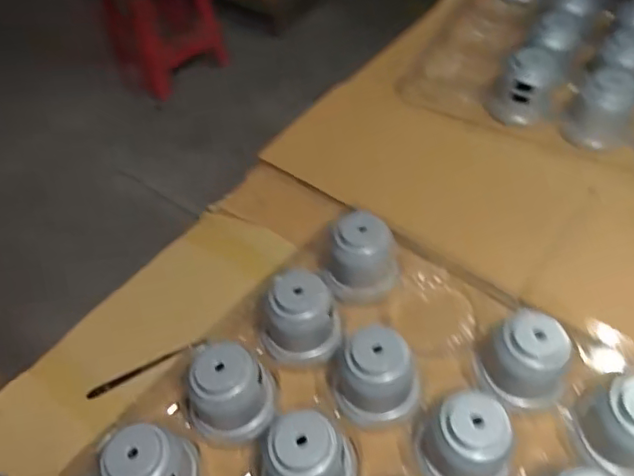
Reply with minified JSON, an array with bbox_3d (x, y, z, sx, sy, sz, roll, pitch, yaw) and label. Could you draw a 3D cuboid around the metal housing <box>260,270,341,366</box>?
[{"bbox_3d":[-0.019,0.085,0.616,0.086,0.077,0.077,-15,53,-7],"label":"metal housing"}]

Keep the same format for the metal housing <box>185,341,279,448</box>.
[{"bbox_3d":[-0.086,0.152,0.566,0.089,0.081,0.077,-34,58,-20],"label":"metal housing"}]

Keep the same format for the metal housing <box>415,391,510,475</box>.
[{"bbox_3d":[0.133,0.188,0.519,0.070,0.079,0.072,-2,53,3],"label":"metal housing"}]

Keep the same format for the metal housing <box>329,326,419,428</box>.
[{"bbox_3d":[0.059,0.141,0.573,0.080,0.087,0.076,-19,54,-10],"label":"metal housing"}]

